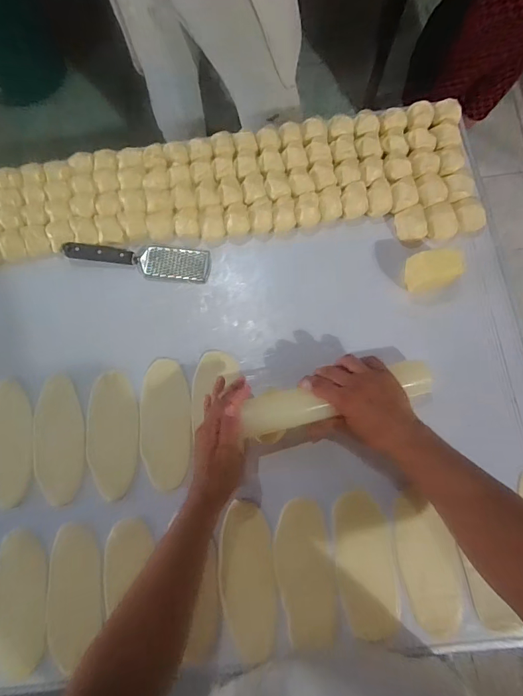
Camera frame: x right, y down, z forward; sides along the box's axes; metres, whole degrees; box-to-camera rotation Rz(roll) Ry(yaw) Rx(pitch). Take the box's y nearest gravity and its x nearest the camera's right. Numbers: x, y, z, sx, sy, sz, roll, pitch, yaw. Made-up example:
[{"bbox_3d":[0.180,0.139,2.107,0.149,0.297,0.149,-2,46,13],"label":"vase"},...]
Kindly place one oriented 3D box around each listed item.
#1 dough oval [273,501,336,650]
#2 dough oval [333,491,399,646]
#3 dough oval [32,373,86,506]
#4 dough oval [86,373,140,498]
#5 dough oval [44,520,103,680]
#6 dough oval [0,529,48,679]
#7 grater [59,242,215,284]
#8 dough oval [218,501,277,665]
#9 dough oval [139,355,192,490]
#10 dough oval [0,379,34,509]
[{"bbox_3d":[0.059,0.298,0.512,0.072,0.007,0.178,-10,80,2],"label":"dough oval"},{"bbox_3d":[0.137,0.285,0.511,0.071,0.012,0.173,-8,80,3],"label":"dough oval"},{"bbox_3d":[-0.305,0.135,0.578,0.078,0.006,0.184,-11,80,2],"label":"dough oval"},{"bbox_3d":[-0.222,0.127,0.574,0.079,0.004,0.180,-7,81,3],"label":"dough oval"},{"bbox_3d":[-0.257,0.335,0.529,0.078,0.005,0.169,-8,74,6],"label":"dough oval"},{"bbox_3d":[-0.336,0.350,0.535,0.080,0.014,0.175,-8,80,3],"label":"dough oval"},{"bbox_3d":[-0.197,-0.143,0.616,0.227,0.022,0.055,7,81,5],"label":"grater"},{"bbox_3d":[-0.018,0.308,0.516,0.072,0.010,0.189,-6,81,3],"label":"dough oval"},{"bbox_3d":[-0.141,0.110,0.568,0.076,0.008,0.183,-5,81,3],"label":"dough oval"},{"bbox_3d":[-0.382,0.142,0.583,0.073,0.004,0.181,-9,80,2],"label":"dough oval"}]

